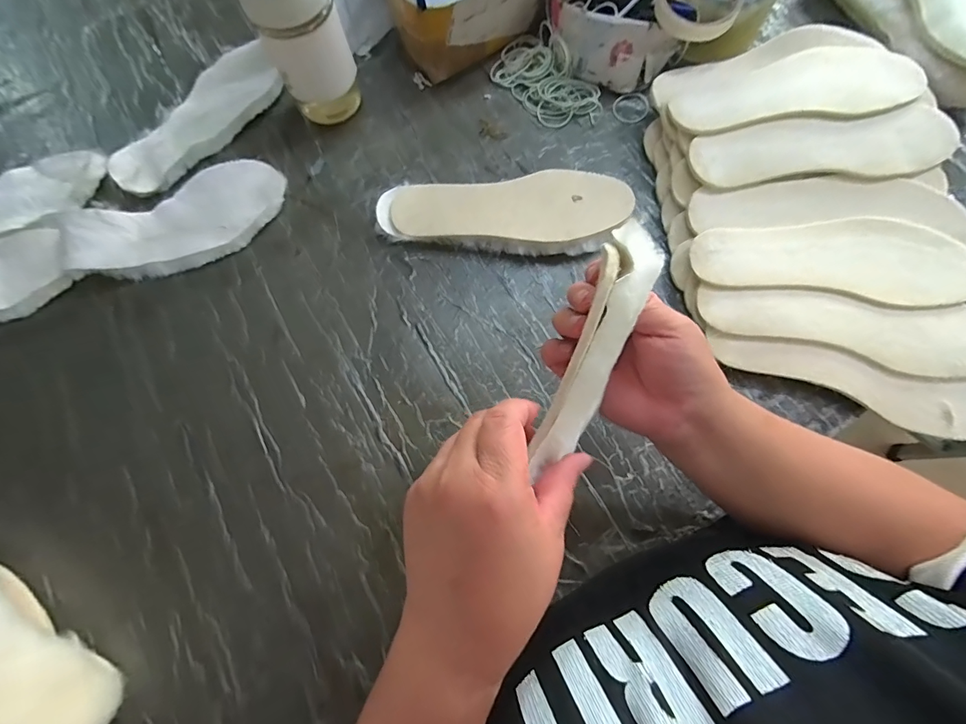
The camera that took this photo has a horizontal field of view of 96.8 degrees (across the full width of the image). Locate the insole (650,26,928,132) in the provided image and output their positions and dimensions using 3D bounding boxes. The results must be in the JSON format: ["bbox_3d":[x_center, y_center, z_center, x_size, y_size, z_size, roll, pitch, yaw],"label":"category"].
[{"bbox_3d":[0.315,-0.295,0.445,0.255,0.011,0.108,-6,74,1],"label":"insole"}]

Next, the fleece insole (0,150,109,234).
[{"bbox_3d":[-0.554,-0.175,0.485,0.258,0.017,0.093,-21,74,-3],"label":"fleece insole"}]

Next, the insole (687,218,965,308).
[{"bbox_3d":[0.334,-0.100,0.412,0.255,0.018,0.086,9,74,3],"label":"insole"}]

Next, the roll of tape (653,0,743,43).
[{"bbox_3d":[0.230,-0.386,0.459,0.085,0.025,0.085,22,76,9],"label":"roll of tape"}]

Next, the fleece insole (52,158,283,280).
[{"bbox_3d":[-0.326,-0.155,0.466,0.220,0.040,0.100,-31,75,-6],"label":"fleece insole"}]

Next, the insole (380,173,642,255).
[{"bbox_3d":[0.022,-0.159,0.461,0.260,0.033,0.091,2,74,3],"label":"insole"}]

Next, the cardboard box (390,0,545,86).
[{"bbox_3d":[-0.026,-0.442,0.510,0.175,0.096,0.142,-30,75,-6],"label":"cardboard box"}]

